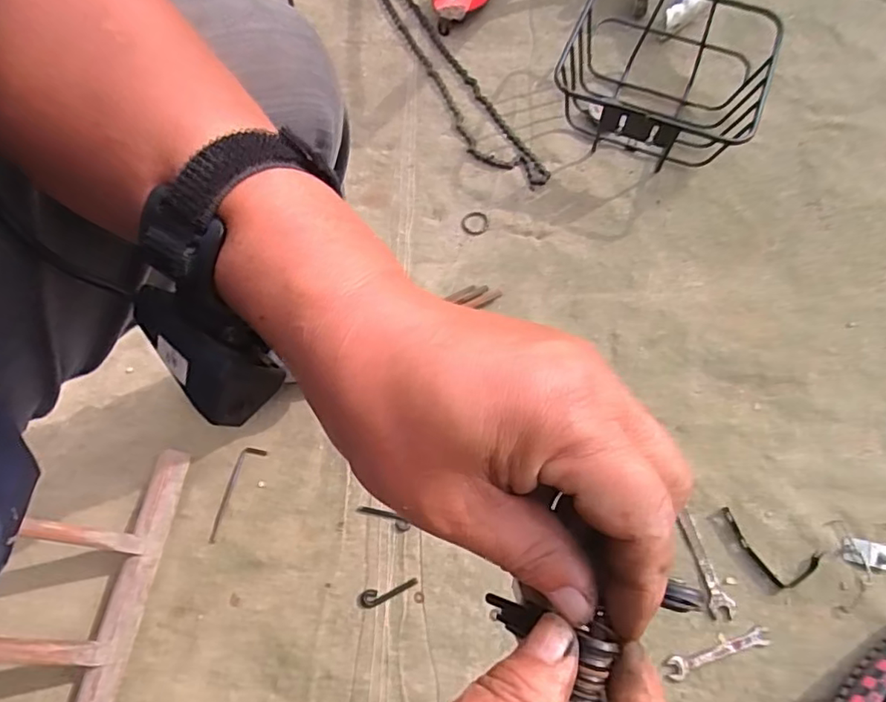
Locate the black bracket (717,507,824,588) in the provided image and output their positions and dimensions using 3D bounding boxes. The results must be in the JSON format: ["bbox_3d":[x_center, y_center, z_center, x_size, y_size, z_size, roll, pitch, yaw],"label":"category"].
[{"bbox_3d":[0.364,0.228,0.644,0.112,0.009,0.054,25,71,8],"label":"black bracket"}]

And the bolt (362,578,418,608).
[{"bbox_3d":[-0.059,0.270,0.634,0.064,0.005,0.018,-13,71,-6],"label":"bolt"}]

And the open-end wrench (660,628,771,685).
[{"bbox_3d":[0.290,0.320,0.606,0.119,0.004,0.024,-18,71,-8],"label":"open-end wrench"}]

